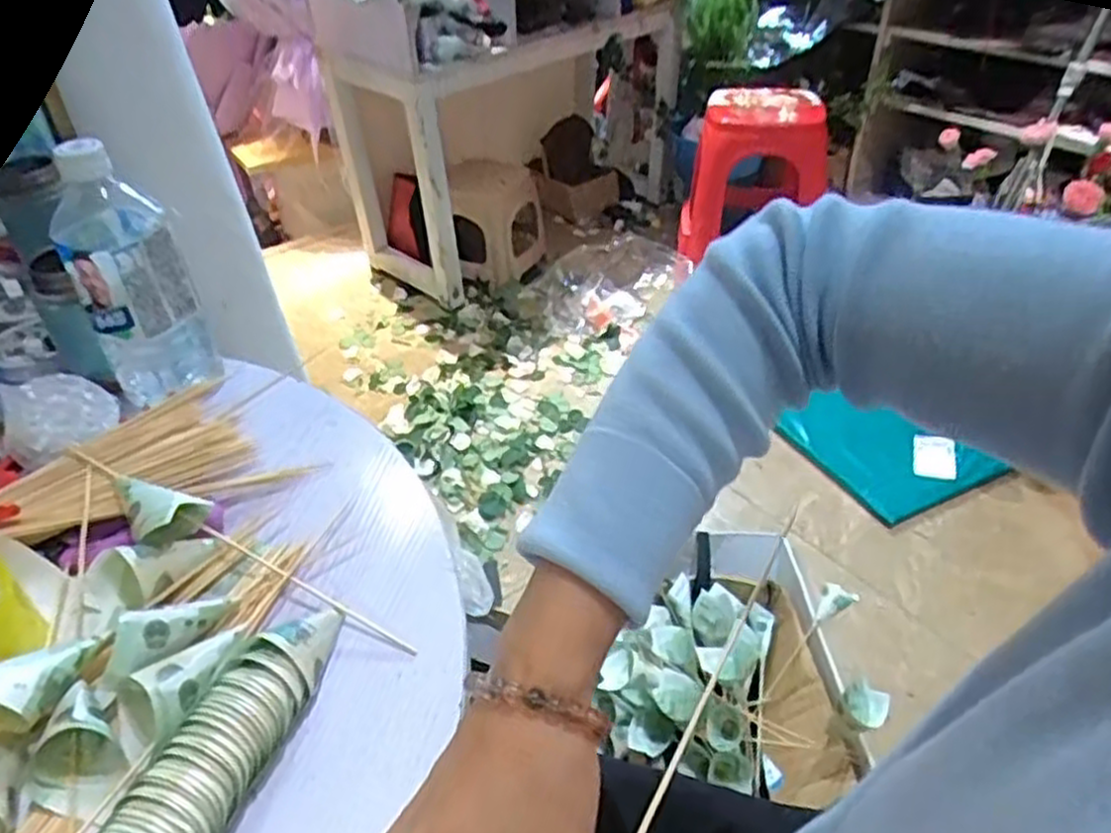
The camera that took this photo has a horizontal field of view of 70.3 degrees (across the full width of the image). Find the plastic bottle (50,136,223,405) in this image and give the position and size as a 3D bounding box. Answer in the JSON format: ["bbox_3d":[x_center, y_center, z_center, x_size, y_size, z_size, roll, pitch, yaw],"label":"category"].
[{"bbox_3d":[-0.310,-0.104,0.575,0.074,0.170,0.078,-21,43,-23],"label":"plastic bottle"}]

